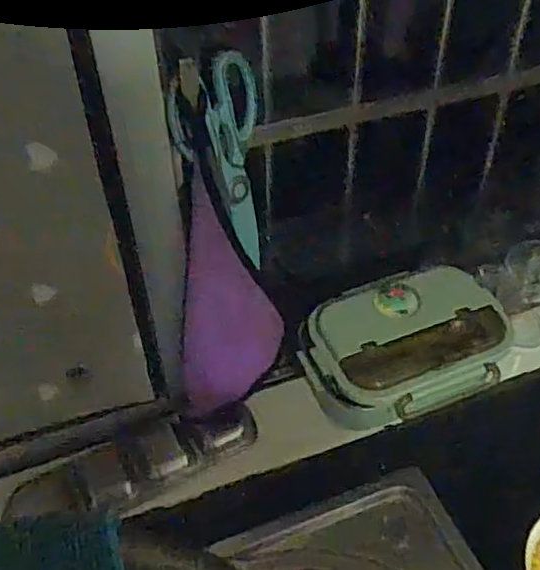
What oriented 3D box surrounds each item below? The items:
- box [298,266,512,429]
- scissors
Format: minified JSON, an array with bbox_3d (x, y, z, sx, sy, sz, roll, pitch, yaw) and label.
[{"bbox_3d":[0.152,0.071,0.714,0.231,0.071,0.159,-14,45,-14],"label":"box"},{"bbox_3d":[-0.031,-0.100,0.547,0.015,0.182,0.085,18,47,37],"label":"scissors"}]

